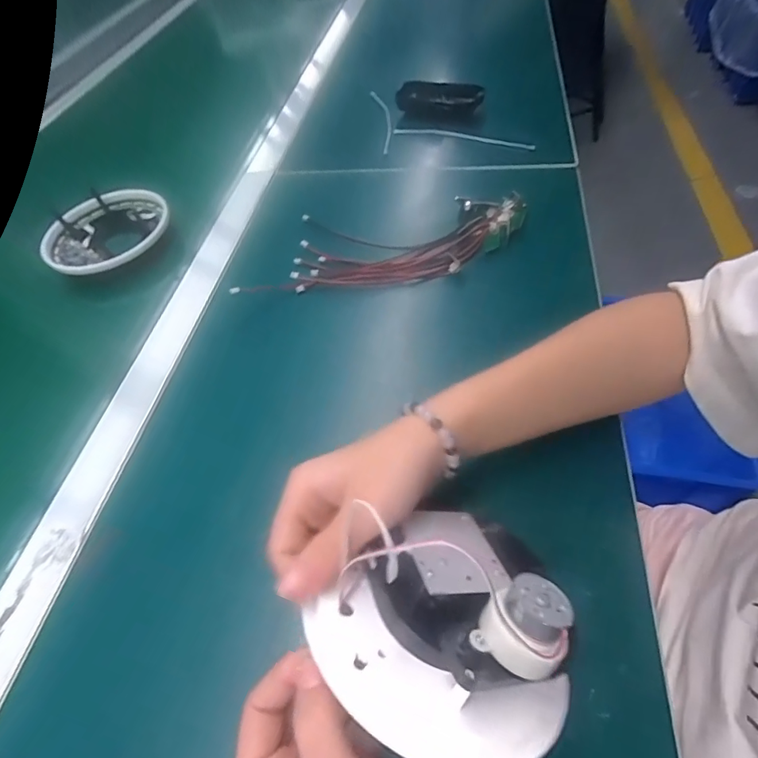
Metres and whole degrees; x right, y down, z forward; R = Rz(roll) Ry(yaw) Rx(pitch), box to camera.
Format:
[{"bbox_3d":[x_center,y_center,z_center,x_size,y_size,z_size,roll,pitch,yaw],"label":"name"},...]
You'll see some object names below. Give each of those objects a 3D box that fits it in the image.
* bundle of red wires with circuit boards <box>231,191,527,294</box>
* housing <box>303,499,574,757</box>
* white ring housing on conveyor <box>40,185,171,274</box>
[{"bbox_3d":[0.015,-0.126,0.430,0.259,0.032,0.104,-11,54,-1],"label":"bundle of red wires with circuit boards"},{"bbox_3d":[0.029,0.099,0.187,0.103,0.036,0.095,-2,55,3],"label":"housing"},{"bbox_3d":[-0.300,-0.162,0.489,0.133,0.027,0.127,-30,57,-14],"label":"white ring housing on conveyor"}]

